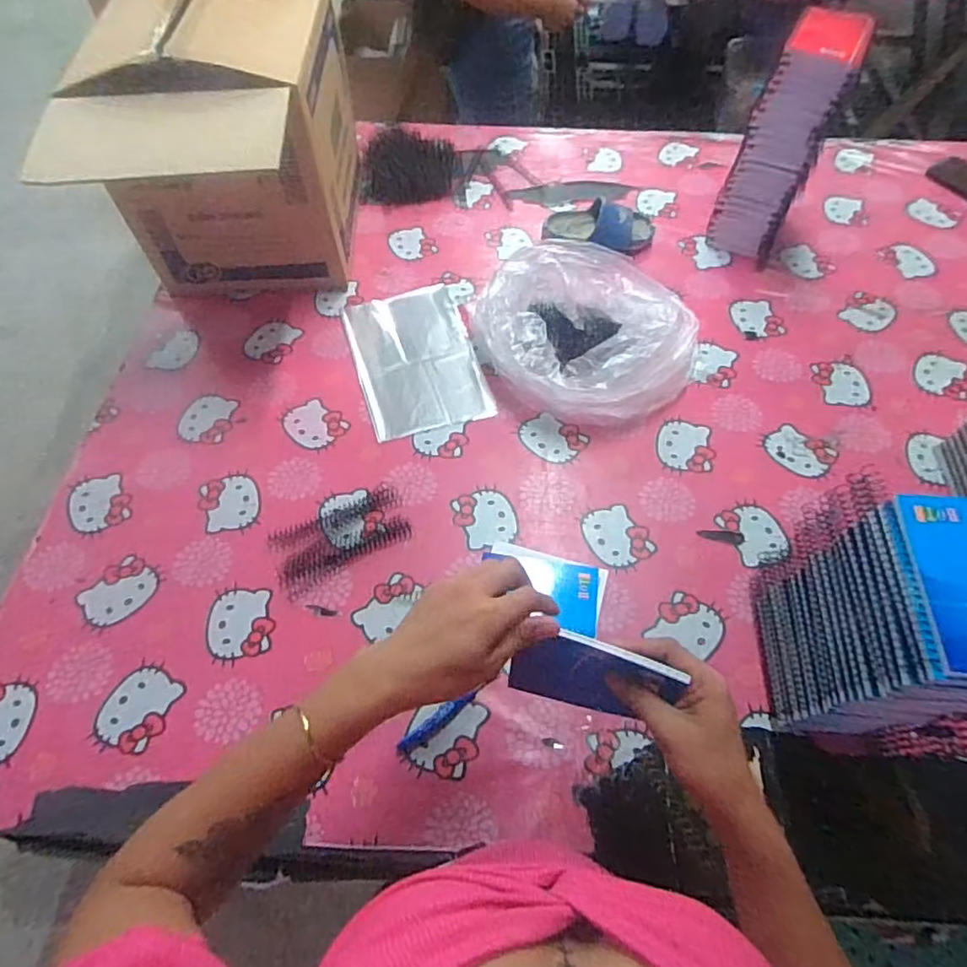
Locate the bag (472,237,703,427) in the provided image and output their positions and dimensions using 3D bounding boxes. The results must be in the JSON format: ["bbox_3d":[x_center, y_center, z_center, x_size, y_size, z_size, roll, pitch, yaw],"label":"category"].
[{"bbox_3d":[0.142,-0.205,0.826,0.267,0.103,0.267,-23,62,-14],"label":"bag"}]

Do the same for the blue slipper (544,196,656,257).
[{"bbox_3d":[0.187,-0.416,0.971,0.171,0.057,0.083,19,61,10],"label":"blue slipper"}]

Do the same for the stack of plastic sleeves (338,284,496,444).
[{"bbox_3d":[-0.098,-0.184,0.870,0.167,0.005,0.263,-15,61,-9],"label":"stack of plastic sleeves"}]

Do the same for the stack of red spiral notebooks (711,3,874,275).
[{"bbox_3d":[0.430,-0.483,0.870,0.106,0.298,0.119,29,63,16],"label":"stack of red spiral notebooks"}]

